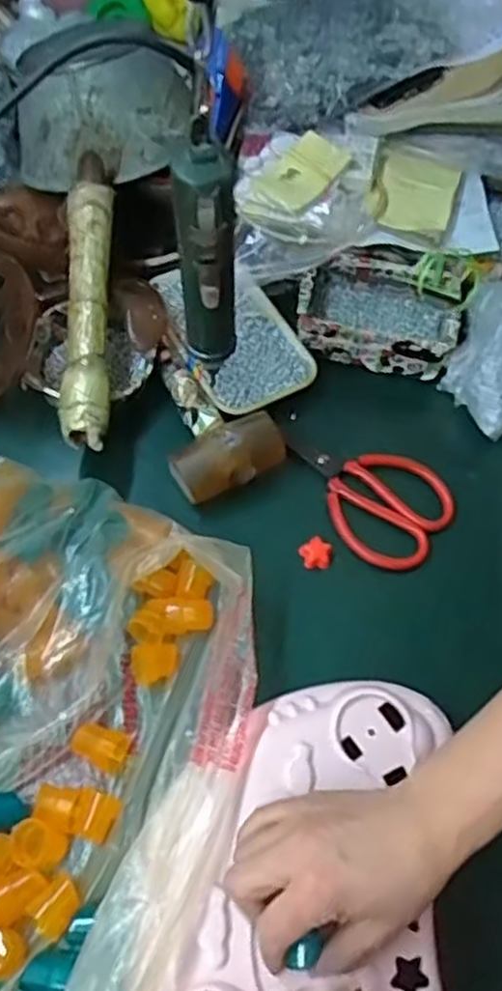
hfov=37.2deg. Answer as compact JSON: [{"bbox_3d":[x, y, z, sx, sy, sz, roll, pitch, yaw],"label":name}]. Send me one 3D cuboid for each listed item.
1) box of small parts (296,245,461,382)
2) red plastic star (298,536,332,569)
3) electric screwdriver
[{"bbox_3d":[0.123,-0.181,0.723,0.146,0.057,0.110,12,60,3],"label":"box of small parts"},{"bbox_3d":[0.053,0.047,0.615,0.025,0.010,0.024,5,60,-1],"label":"red plastic star"},{"bbox_3d":[-0.030,-0.155,0.540,0.047,0.211,0.042,-26,65,-17],"label":"electric screwdriver"}]

